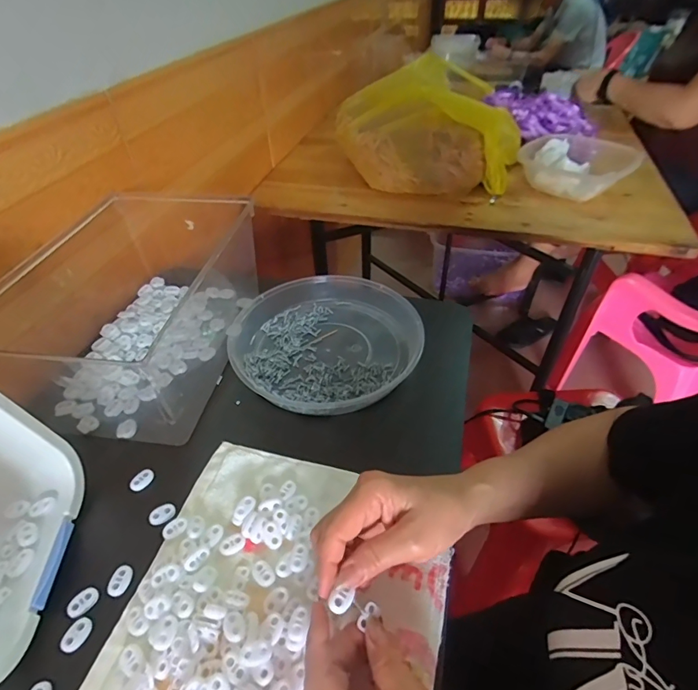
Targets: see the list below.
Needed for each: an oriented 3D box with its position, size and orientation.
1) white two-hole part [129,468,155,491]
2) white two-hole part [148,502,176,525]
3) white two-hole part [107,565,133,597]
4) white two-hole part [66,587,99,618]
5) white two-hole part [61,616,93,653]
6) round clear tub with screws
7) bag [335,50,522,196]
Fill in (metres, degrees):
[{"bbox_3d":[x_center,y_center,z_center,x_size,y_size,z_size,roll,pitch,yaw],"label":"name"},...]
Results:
[{"bbox_3d":[-0.203,0.133,0.418,0.015,0.006,0.023,16,45,17],"label":"white two-hole part"},{"bbox_3d":[-0.172,0.156,0.391,0.023,0.004,0.017,-27,49,-26],"label":"white two-hole part"},{"bbox_3d":[-0.190,0.196,0.352,0.015,0.005,0.022,14,45,15],"label":"white two-hole part"},{"bbox_3d":[-0.213,0.206,0.340,0.017,0.004,0.023,25,48,25],"label":"white two-hole part"},{"bbox_3d":[-0.208,0.222,0.325,0.016,0.004,0.023,14,45,16],"label":"white two-hole part"},{"bbox_3d":[-0.027,-0.009,0.534,0.228,0.035,0.214,0,43,0],"label":"round clear tub with screws"},{"bbox_3d":[0.184,-0.471,0.927,0.342,0.194,0.320,-13,45,-11],"label":"bag"}]

